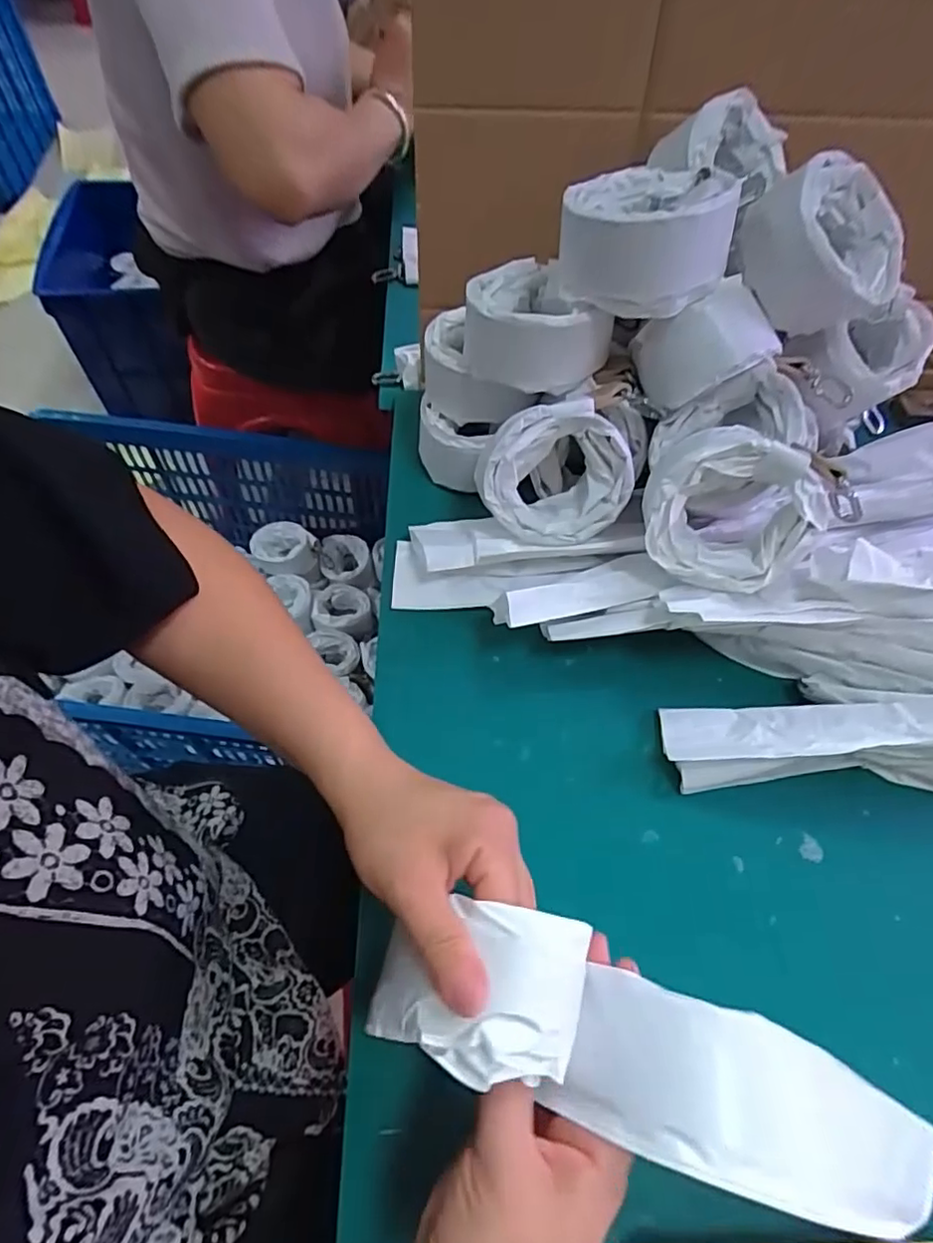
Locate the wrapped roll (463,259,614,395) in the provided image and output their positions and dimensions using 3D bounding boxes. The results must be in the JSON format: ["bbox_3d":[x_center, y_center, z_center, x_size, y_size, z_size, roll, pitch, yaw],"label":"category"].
[{"bbox_3d":[0.046,-0.203,0.416,0.095,0.052,0.085,1,60,-3],"label":"wrapped roll"}]

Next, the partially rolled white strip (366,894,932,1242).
[{"bbox_3d":[0.090,0.184,0.254,0.252,0.059,0.060,22,60,-1],"label":"partially rolled white strip"}]

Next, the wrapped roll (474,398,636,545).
[{"bbox_3d":[0.061,-0.103,0.428,0.099,0.099,0.051,-33,24,14],"label":"wrapped roll"}]

